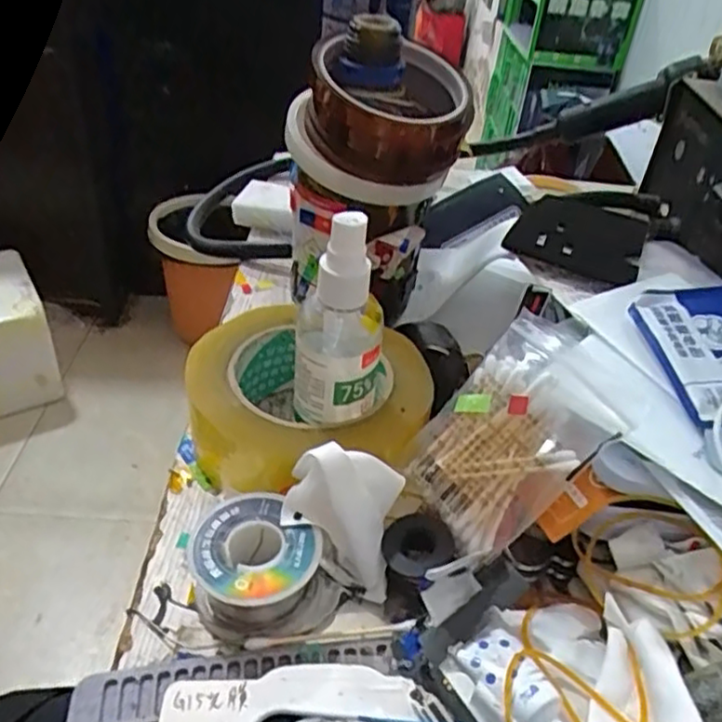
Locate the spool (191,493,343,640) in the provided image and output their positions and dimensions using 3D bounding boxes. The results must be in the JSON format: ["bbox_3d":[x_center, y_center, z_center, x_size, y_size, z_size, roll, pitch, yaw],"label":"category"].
[{"bbox_3d":[-0.041,0.088,0.281,0.059,0.030,0.048,27,43,25],"label":"spool"}]

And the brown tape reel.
[{"bbox_3d":[0.011,-0.137,0.375,0.097,0.066,0.095,8,38,3],"label":"brown tape reel"}]

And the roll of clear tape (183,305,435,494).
[{"bbox_3d":[-0.025,0.019,0.346,0.118,0.049,0.109,4,38,-3],"label":"roll of clear tape"}]

